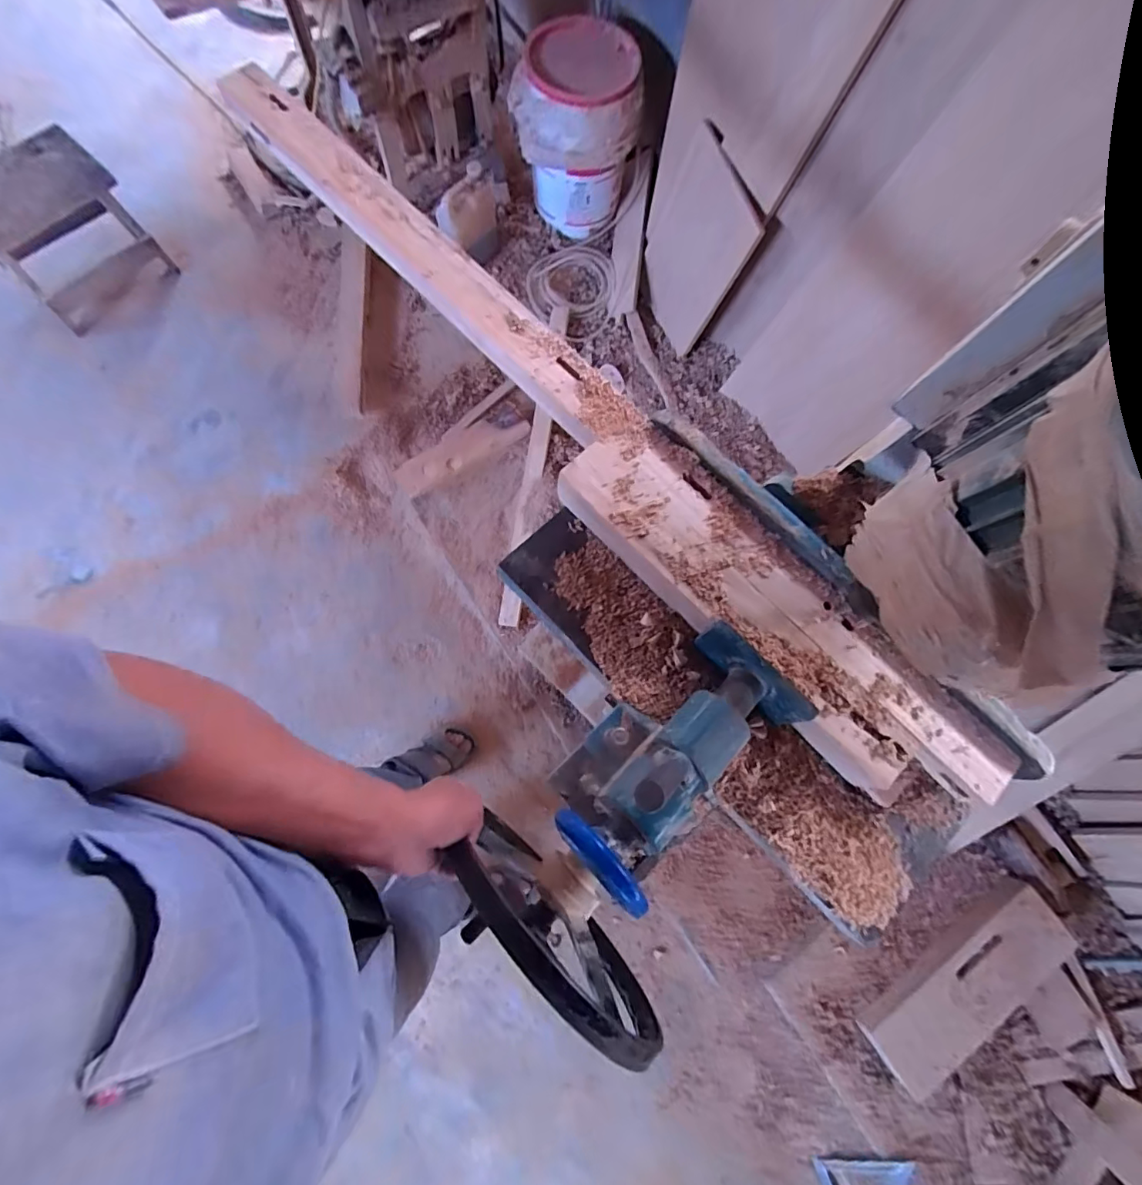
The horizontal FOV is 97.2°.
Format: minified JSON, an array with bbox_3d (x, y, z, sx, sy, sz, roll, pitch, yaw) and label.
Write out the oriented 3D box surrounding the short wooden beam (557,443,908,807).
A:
[{"bbox_3d":[0.158,0.029,0.514,0.073,0.057,0.457,-41,83,-13],"label":"short wooden beam"}]

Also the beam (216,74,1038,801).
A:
[{"bbox_3d":[-0.015,-0.244,0.570,0.090,0.038,1.181,-42,83,-13],"label":"beam"}]

